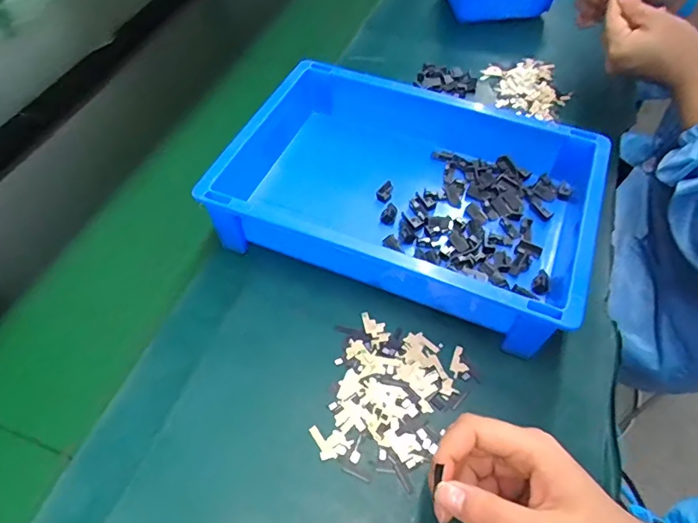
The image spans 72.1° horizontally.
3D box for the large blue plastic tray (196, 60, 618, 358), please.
[{"bbox_3d":[0.053,-0.063,0.434,0.306,0.075,0.207,18,57,15],"label":"large blue plastic tray"}]

